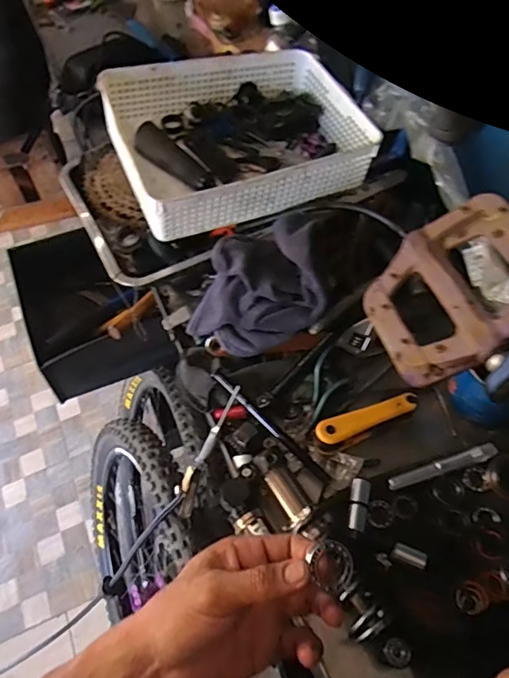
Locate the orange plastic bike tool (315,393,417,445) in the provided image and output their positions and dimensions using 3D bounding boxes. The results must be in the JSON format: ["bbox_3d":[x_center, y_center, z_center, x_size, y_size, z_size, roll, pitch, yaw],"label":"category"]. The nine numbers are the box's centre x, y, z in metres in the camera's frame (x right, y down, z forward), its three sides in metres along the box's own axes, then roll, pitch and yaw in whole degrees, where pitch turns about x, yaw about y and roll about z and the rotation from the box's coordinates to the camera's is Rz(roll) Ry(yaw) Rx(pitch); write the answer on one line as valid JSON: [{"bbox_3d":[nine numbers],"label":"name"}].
[{"bbox_3d":[0.132,0.093,0.579,0.127,0.009,0.028,-15,73,-13],"label":"orange plastic bike tool"}]

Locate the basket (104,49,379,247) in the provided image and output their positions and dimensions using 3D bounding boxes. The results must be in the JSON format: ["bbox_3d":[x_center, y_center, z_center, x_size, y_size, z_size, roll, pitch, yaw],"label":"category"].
[{"bbox_3d":[-0.020,-0.285,0.694,0.327,0.101,0.256,-21,58,-11],"label":"basket"}]

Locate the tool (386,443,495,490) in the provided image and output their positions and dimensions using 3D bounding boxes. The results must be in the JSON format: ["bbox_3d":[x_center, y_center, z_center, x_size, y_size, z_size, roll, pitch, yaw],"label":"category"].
[{"bbox_3d":[0.214,0.145,0.568,0.129,0.012,0.016,-14,58,-6],"label":"tool"}]

